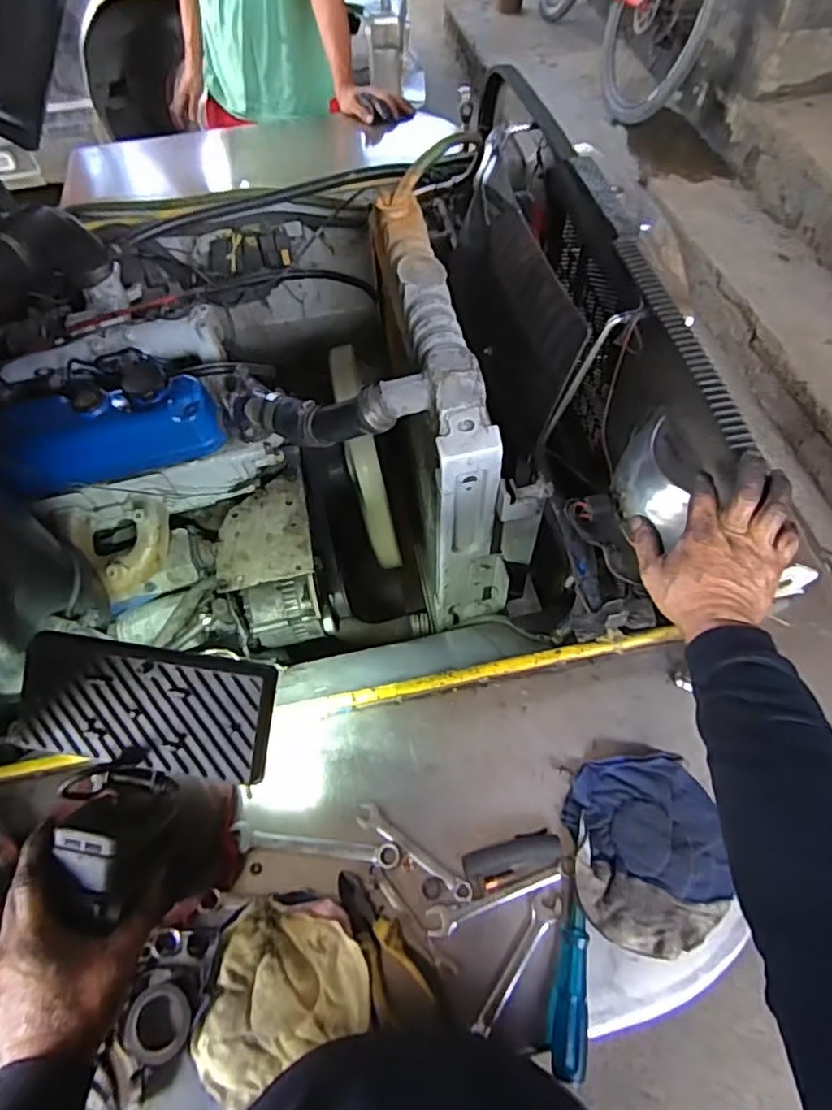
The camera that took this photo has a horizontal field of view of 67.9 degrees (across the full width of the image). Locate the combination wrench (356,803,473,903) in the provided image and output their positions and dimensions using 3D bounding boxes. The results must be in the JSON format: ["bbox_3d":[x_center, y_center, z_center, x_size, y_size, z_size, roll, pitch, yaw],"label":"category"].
[{"bbox_3d":[-0.001,0.278,0.581,0.125,0.009,0.021,30,65,16],"label":"combination wrench"}]

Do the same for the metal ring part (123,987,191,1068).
[{"bbox_3d":[-0.218,0.399,0.525,0.053,0.010,0.054,-2,61,-1],"label":"metal ring part"}]

